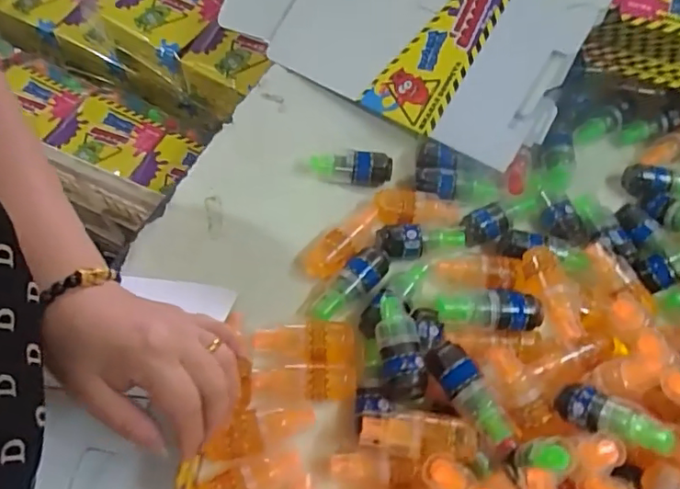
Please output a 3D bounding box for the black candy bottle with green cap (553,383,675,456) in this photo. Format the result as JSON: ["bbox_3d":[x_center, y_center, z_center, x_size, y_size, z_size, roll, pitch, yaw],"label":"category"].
[{"bbox_3d":[0.190,0.123,0.394,0.078,0.025,0.025,17,54,43],"label":"black candy bottle with green cap"}]

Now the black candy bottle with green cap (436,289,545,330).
[{"bbox_3d":[0.118,0.052,0.444,0.081,0.026,0.029,7,60,-1],"label":"black candy bottle with green cap"}]

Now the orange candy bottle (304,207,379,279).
[{"bbox_3d":[0.006,-0.003,0.491,0.084,0.024,0.029,-38,69,-23],"label":"orange candy bottle"}]

